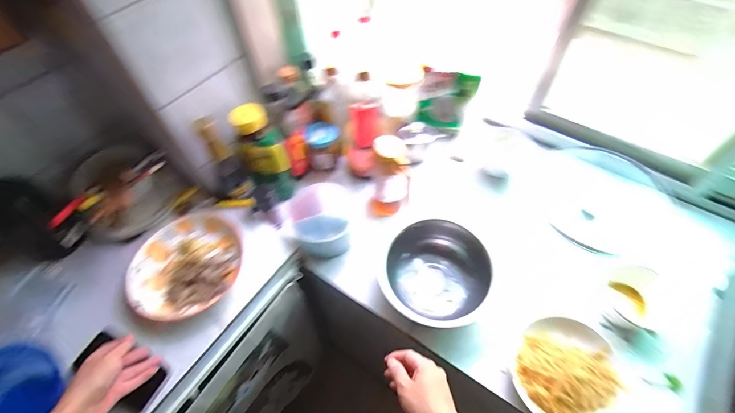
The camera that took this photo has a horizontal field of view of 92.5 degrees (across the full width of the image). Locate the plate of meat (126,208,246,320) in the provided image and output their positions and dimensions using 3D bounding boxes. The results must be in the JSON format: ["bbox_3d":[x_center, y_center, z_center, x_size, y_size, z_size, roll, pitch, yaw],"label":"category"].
[{"bbox_3d":[-0.328,0.104,0.644,0.180,0.031,0.201,34,64,22],"label":"plate of meat"}]

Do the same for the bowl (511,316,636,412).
[{"bbox_3d":[0.340,0.282,0.587,0.181,0.051,0.184,-1,56,1],"label":"bowl"}]

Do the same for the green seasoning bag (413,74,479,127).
[{"bbox_3d":[0.186,-0.253,0.851,0.141,0.142,0.043,19,26,16],"label":"green seasoning bag"}]

